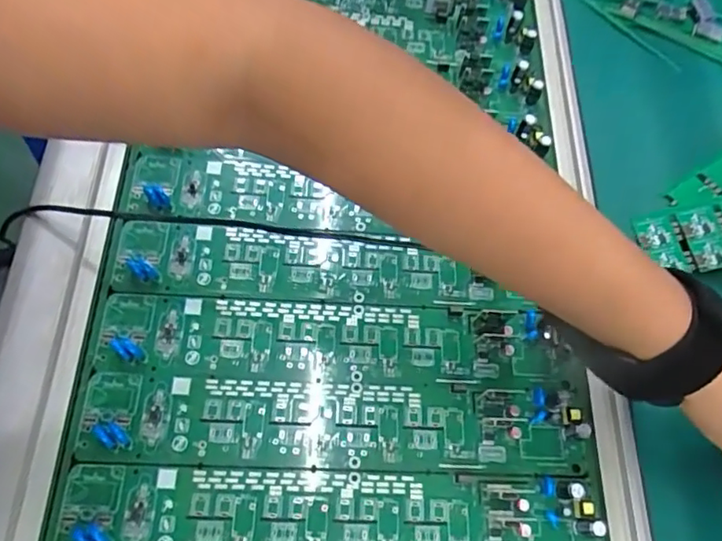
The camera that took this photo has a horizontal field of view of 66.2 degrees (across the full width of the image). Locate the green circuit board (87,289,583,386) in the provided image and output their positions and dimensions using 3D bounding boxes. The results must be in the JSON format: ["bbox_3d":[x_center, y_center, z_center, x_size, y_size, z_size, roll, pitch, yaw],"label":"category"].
[{"bbox_3d":[-0.015,0.042,0.334,0.282,0.010,0.050,4,67,-6],"label":"green circuit board"}]

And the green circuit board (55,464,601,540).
[{"bbox_3d":[-0.014,0.132,0.292,0.277,0.012,0.049,4,67,-6],"label":"green circuit board"}]

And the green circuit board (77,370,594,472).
[{"bbox_3d":[-0.013,0.088,0.317,0.281,0.016,0.050,3,67,-6],"label":"green circuit board"}]

